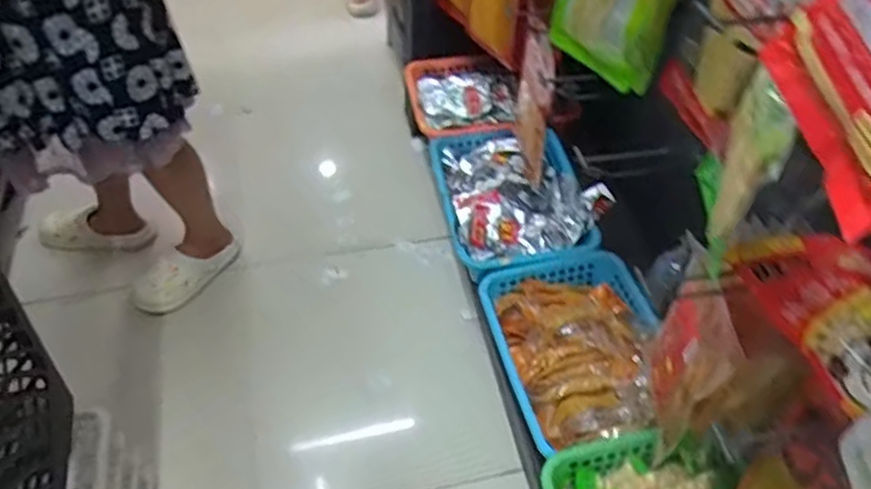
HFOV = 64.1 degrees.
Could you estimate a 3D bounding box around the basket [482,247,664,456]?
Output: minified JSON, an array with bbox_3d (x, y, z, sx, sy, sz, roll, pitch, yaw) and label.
[{"bbox_3d":[0.260,0.166,1.203,0.282,0.097,0.346,-8,51,-10],"label":"basket"}]

